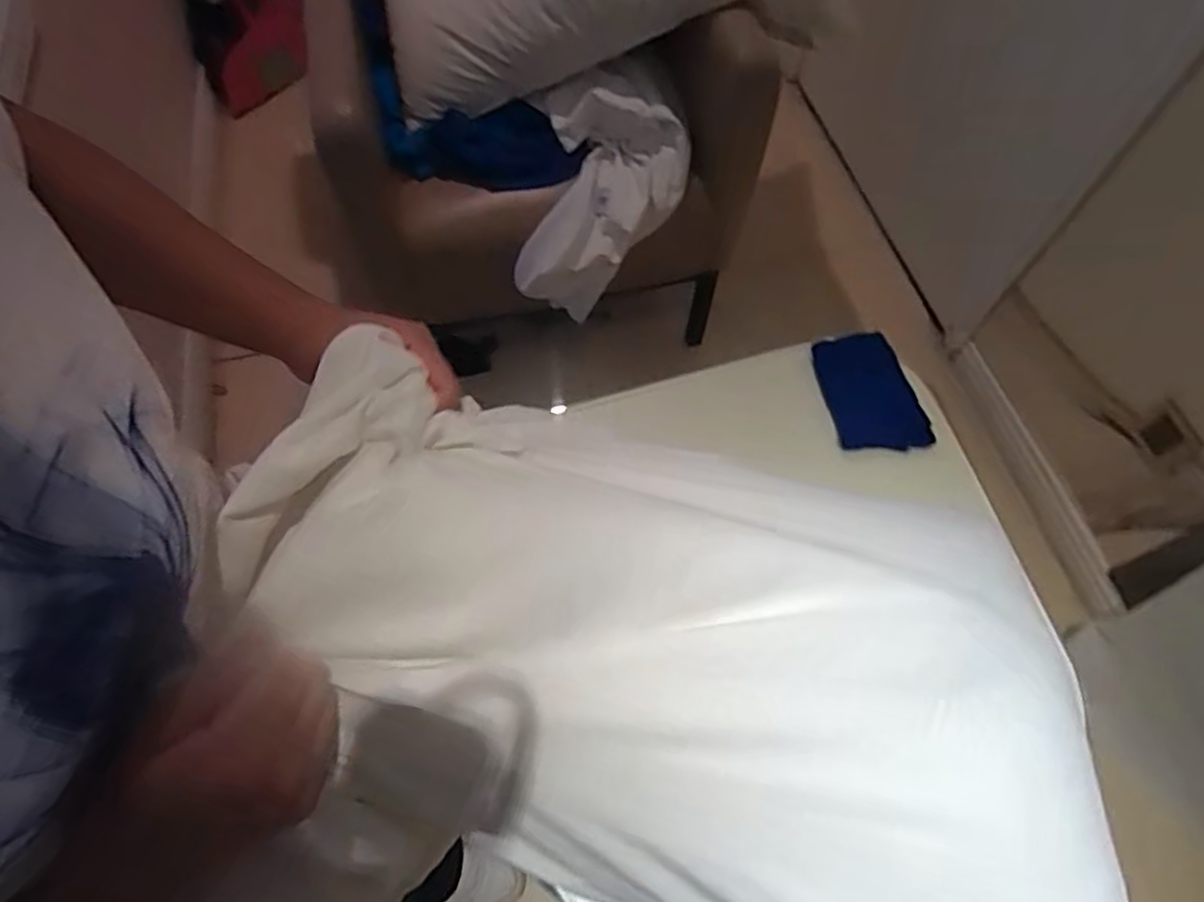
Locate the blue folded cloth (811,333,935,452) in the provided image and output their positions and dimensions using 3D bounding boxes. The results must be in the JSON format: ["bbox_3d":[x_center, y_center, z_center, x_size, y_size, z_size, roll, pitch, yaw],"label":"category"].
[{"bbox_3d":[0.306,-0.065,0.796,0.095,0.011,0.142,-15,75,2],"label":"blue folded cloth"}]

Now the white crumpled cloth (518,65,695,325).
[{"bbox_3d":[0.007,-0.412,1.101,0.249,0.233,0.282,6,62,2],"label":"white crumpled cloth"}]

